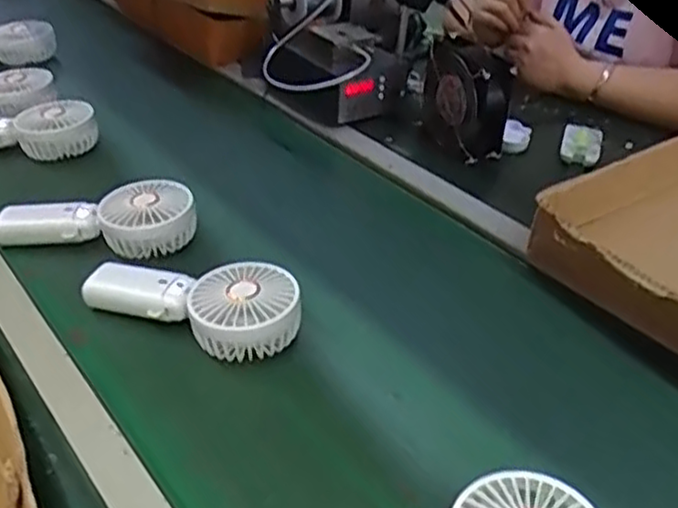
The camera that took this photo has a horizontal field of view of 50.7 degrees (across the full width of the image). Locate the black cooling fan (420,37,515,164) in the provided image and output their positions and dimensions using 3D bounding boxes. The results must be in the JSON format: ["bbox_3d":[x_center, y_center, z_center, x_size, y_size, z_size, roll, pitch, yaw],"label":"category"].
[{"bbox_3d":[0.156,-0.189,0.871,0.054,0.121,0.111,-12,36,-20],"label":"black cooling fan"}]

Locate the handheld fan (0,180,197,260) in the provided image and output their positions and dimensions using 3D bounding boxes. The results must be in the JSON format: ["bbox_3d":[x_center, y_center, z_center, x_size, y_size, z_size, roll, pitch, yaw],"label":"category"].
[{"bbox_3d":[-0.232,-0.028,0.683,0.187,0.050,0.086,-5,35,-9],"label":"handheld fan"}]

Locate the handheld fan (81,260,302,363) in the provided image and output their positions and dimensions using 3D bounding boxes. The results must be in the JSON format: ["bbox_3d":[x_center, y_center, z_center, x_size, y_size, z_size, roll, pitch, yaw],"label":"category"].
[{"bbox_3d":[-0.125,0.039,0.596,0.186,0.046,0.079,10,36,11],"label":"handheld fan"}]

